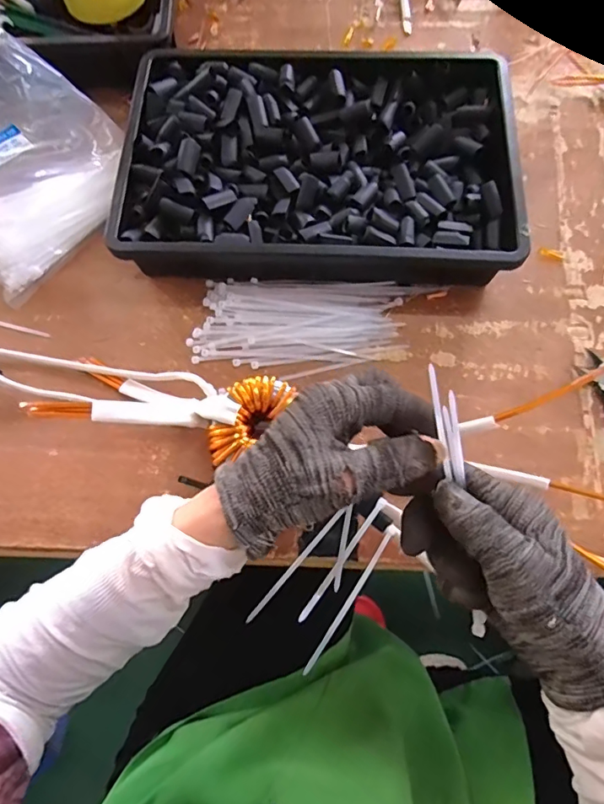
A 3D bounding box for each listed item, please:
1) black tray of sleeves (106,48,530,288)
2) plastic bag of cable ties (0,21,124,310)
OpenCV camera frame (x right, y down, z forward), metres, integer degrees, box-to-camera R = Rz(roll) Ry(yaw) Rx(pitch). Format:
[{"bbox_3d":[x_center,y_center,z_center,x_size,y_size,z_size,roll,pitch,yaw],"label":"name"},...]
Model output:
[{"bbox_3d":[0.017,-0.233,0.481,0.361,0.067,0.248,3,72,2],"label":"black tray of sleeves"},{"bbox_3d":[-0.296,-0.253,0.485,0.225,0.086,0.201,41,77,13],"label":"plastic bag of cable ties"}]

